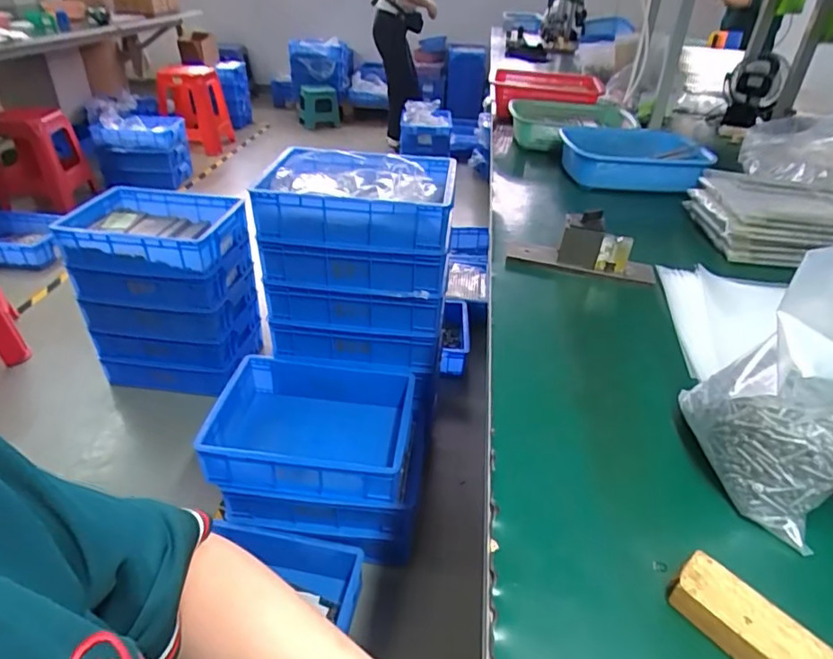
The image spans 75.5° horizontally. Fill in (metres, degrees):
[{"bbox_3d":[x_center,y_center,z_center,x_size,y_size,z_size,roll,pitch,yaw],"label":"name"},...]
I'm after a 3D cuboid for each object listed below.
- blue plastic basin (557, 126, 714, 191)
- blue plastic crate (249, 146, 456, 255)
[{"bbox_3d":[0.435,-0.353,1.101,0.289,0.082,0.159,16,37,18],"label":"blue plastic basin"},{"bbox_3d":[-0.123,-0.302,1.218,0.405,0.116,0.311,5,35,4],"label":"blue plastic crate"}]

